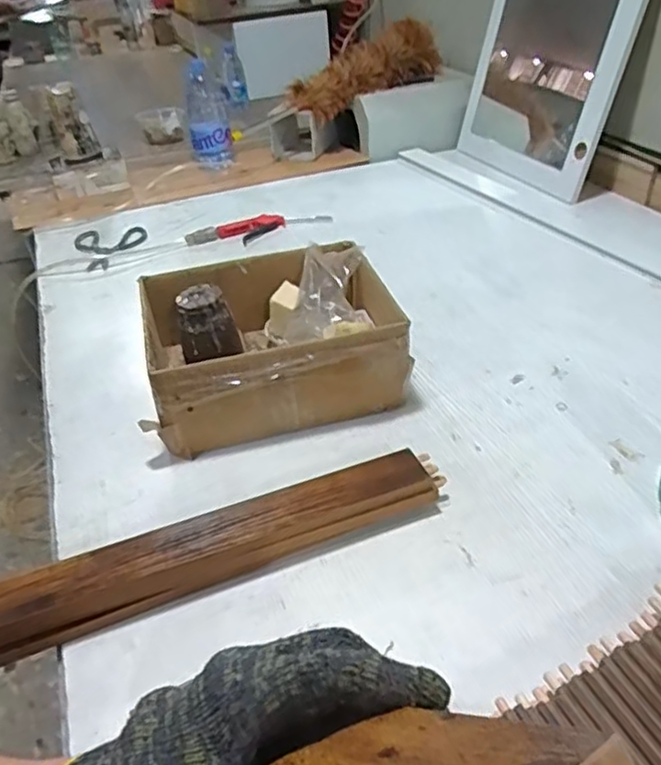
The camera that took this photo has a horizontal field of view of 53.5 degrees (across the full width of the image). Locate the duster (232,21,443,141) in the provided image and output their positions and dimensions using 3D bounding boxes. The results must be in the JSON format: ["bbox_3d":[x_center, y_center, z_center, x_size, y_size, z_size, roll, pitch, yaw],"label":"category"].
[{"bbox_3d":[0.036,-0.751,1.652,0.575,0.124,0.109,-31,44,-14],"label":"duster"}]

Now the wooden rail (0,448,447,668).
[{"bbox_3d":[-0.112,0.166,0.654,0.484,0.045,0.066,-16,39,-16],"label":"wooden rail"}]

